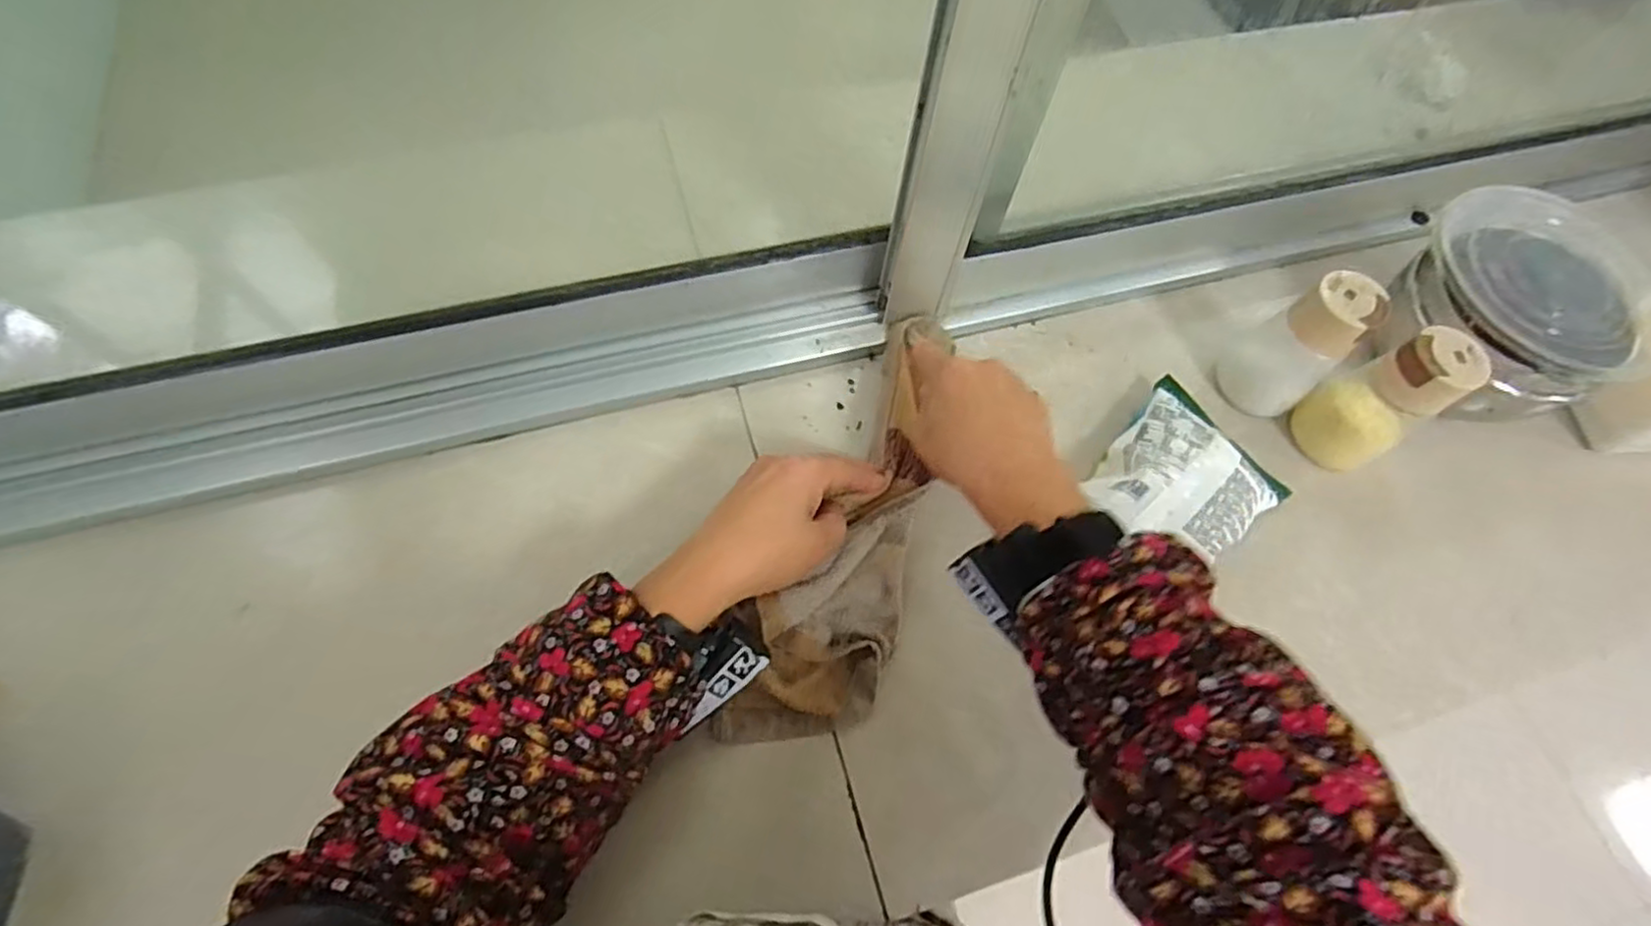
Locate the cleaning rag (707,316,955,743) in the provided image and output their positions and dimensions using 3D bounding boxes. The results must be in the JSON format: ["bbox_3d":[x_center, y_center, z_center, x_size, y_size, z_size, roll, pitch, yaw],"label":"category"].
[{"bbox_3d":[0.030,0.031,0.459,0.079,0.040,0.313,19,70,6],"label":"cleaning rag"}]

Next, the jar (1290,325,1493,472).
[{"bbox_3d":[0.381,-0.044,0.483,0.053,0.103,0.062,-34,72,-17],"label":"jar"}]

